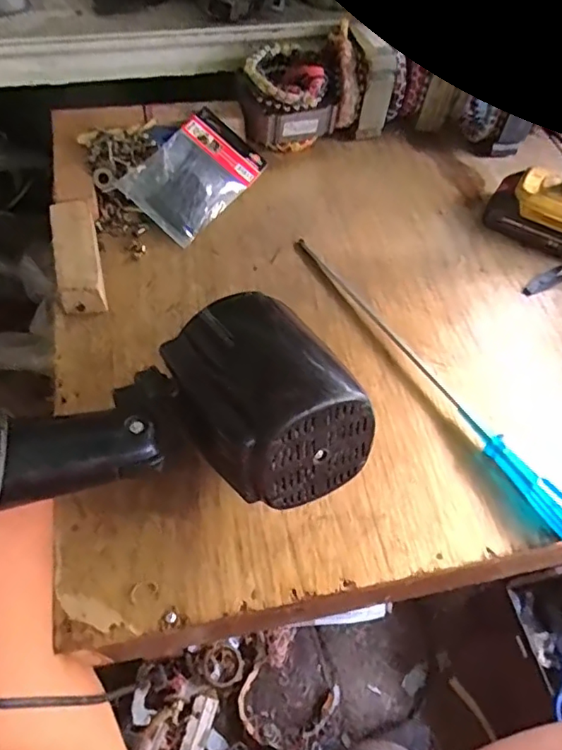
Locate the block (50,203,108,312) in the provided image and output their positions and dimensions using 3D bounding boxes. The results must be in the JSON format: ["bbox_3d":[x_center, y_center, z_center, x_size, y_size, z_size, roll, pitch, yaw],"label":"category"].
[{"bbox_3d":[-0.203,-0.119,0.555,0.043,0.040,0.121,-12,60,-11],"label":"block"}]

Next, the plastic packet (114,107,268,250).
[{"bbox_3d":[-0.097,-0.229,0.638,0.100,0.021,0.167,41,61,-7],"label":"plastic packet"}]

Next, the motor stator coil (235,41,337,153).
[{"bbox_3d":[0.007,-0.339,0.679,0.109,0.092,0.102,-15,60,-13],"label":"motor stator coil"}]

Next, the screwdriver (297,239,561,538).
[{"bbox_3d":[0.129,-0.010,0.513,0.024,0.031,0.386,-29,64,-20],"label":"screwdriver"}]

